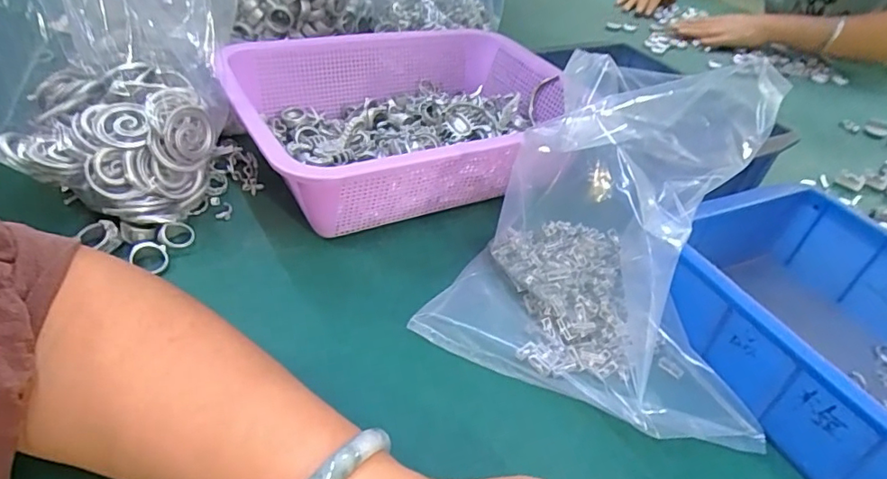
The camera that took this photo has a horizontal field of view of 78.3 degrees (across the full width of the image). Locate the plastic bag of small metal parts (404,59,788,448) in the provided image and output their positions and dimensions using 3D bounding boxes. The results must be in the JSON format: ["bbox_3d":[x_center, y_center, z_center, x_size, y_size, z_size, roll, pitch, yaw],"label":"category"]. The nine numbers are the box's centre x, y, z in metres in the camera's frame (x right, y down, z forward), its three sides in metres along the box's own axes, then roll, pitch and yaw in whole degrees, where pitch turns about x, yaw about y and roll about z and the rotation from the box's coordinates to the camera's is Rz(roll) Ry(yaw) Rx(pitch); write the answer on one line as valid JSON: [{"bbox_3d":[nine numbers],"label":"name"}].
[{"bbox_3d":[0.117,-0.002,0.334,0.202,0.148,0.183,23,42,17],"label":"plastic bag of small metal parts"}]

